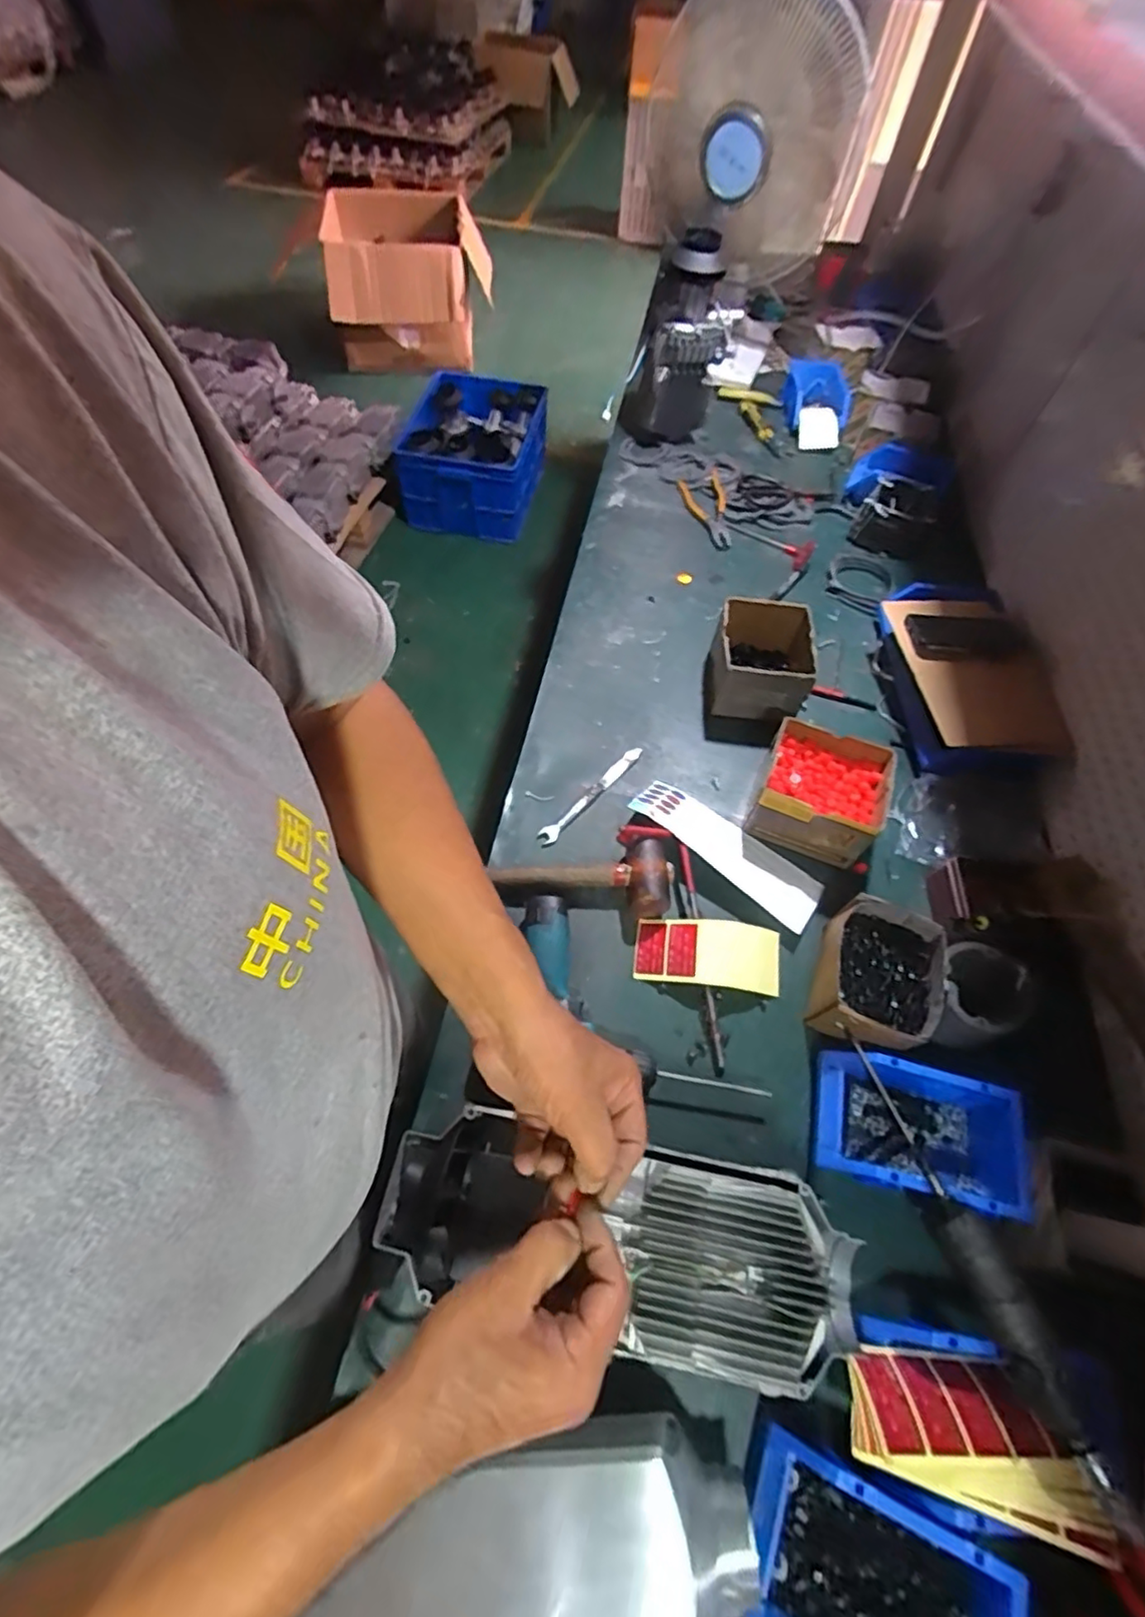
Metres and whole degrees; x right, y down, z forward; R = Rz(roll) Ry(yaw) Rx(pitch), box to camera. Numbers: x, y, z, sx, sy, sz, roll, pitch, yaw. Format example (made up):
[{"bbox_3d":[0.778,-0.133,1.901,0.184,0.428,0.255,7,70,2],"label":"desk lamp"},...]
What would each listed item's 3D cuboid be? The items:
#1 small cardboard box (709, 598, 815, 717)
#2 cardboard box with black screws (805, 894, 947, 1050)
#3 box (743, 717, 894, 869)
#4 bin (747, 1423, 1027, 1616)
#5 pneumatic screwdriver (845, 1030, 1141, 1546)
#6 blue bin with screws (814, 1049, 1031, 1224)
[{"bbox_3d":[0.284,-0.223,0.940,0.136,0.109,0.150,13,59,4],"label":"small cardboard box"},{"bbox_3d":[0.338,0.193,0.703,0.125,0.080,0.154,21,60,8],"label":"cardboard box with black screws"},{"bbox_3d":[0.324,-0.020,0.825,0.143,0.096,0.135,22,60,9],"label":"box"},{"bbox_3d":[0.227,0.582,0.467,0.189,0.065,0.118,23,60,9],"label":"bin"},{"bbox_3d":[0.338,0.378,0.541,0.033,0.047,0.360,-14,61,-12],"label":"pneumatic screwdriver"},{"bbox_3d":[0.347,0.325,0.632,0.189,0.070,0.121,15,59,5],"label":"blue bin with screws"}]

